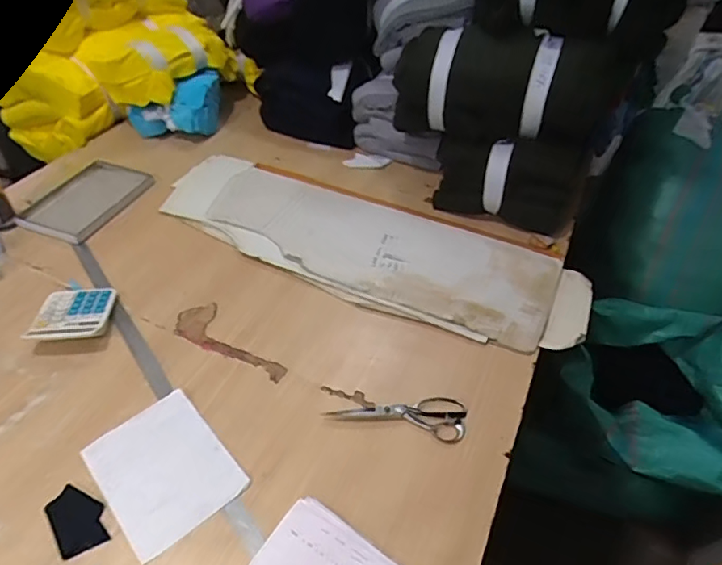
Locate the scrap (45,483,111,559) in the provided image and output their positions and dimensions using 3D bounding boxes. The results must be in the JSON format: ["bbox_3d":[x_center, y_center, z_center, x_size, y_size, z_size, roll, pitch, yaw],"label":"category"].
[{"bbox_3d":[-0.377,0.314,0.697,0.061,0.004,0.097,-22,52,-36],"label":"scrap"}]

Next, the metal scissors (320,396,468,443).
[{"bbox_3d":[0.056,0.204,0.832,0.218,0.008,0.073,8,45,3],"label":"metal scissors"}]

